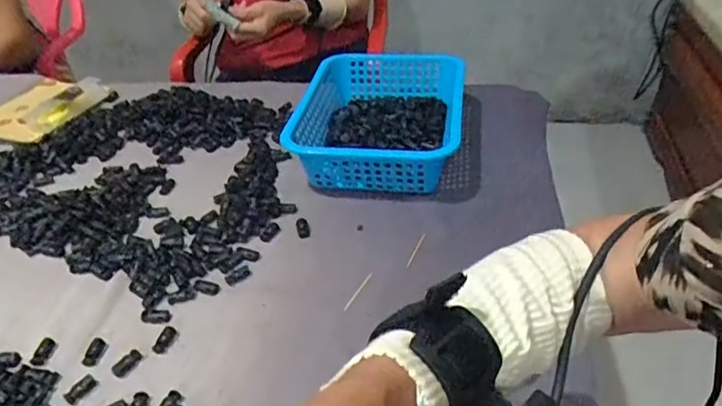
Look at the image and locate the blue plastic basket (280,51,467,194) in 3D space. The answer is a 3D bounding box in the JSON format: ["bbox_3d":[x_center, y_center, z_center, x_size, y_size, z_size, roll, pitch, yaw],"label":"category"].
[{"bbox_3d":[0.031,-0.121,0.805,0.218,0.085,0.284,5,38,11],"label":"blue plastic basket"}]

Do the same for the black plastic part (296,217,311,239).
[{"bbox_3d":[-0.070,0.030,0.678,0.015,0.007,0.030,-8,37,-7],"label":"black plastic part"}]

